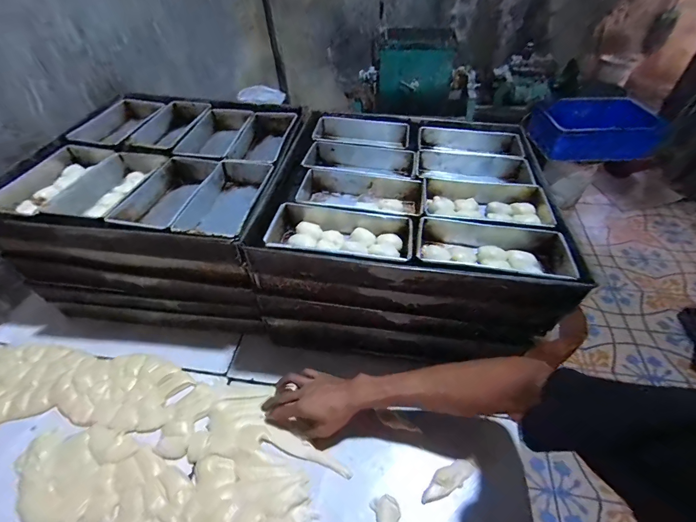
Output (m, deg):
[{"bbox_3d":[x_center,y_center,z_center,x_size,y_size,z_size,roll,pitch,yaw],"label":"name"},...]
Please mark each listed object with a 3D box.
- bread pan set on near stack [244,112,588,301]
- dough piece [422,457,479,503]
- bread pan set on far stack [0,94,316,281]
[{"bbox_3d":[0.107,-0.129,0.611,0.440,0.081,0.453,5,48,8],"label":"bread pan set on near stack"},{"bbox_3d":[0.149,0.320,0.504,0.099,0.019,0.031,-21,49,-16],"label":"dough piece"},{"bbox_3d":[-0.337,-0.181,0.688,0.446,0.107,0.475,6,48,9],"label":"bread pan set on far stack"}]

